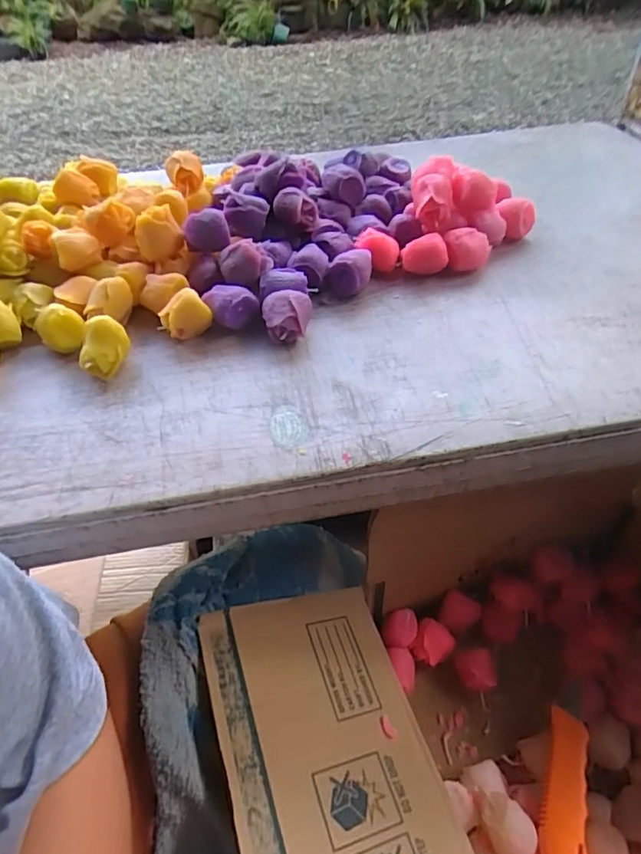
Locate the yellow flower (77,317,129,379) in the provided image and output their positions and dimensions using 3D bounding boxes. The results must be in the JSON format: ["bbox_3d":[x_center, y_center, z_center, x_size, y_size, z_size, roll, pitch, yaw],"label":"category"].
[{"bbox_3d":[-0.171,-0.062,0.415,0.040,0.037,0.033,-24,49,-19],"label":"yellow flower"}]

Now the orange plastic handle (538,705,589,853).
[{"bbox_3d":[0.201,0.300,0.429,0.039,0.014,0.126,10,49,11],"label":"orange plastic handle"}]

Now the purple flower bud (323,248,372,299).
[{"bbox_3d":[0.026,-0.140,0.480,0.040,0.034,0.035,5,47,9],"label":"purple flower bud"}]

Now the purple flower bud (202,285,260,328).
[{"bbox_3d":[-0.075,-0.100,0.447,0.042,0.032,0.028,-16,47,-11],"label":"purple flower bud"}]

